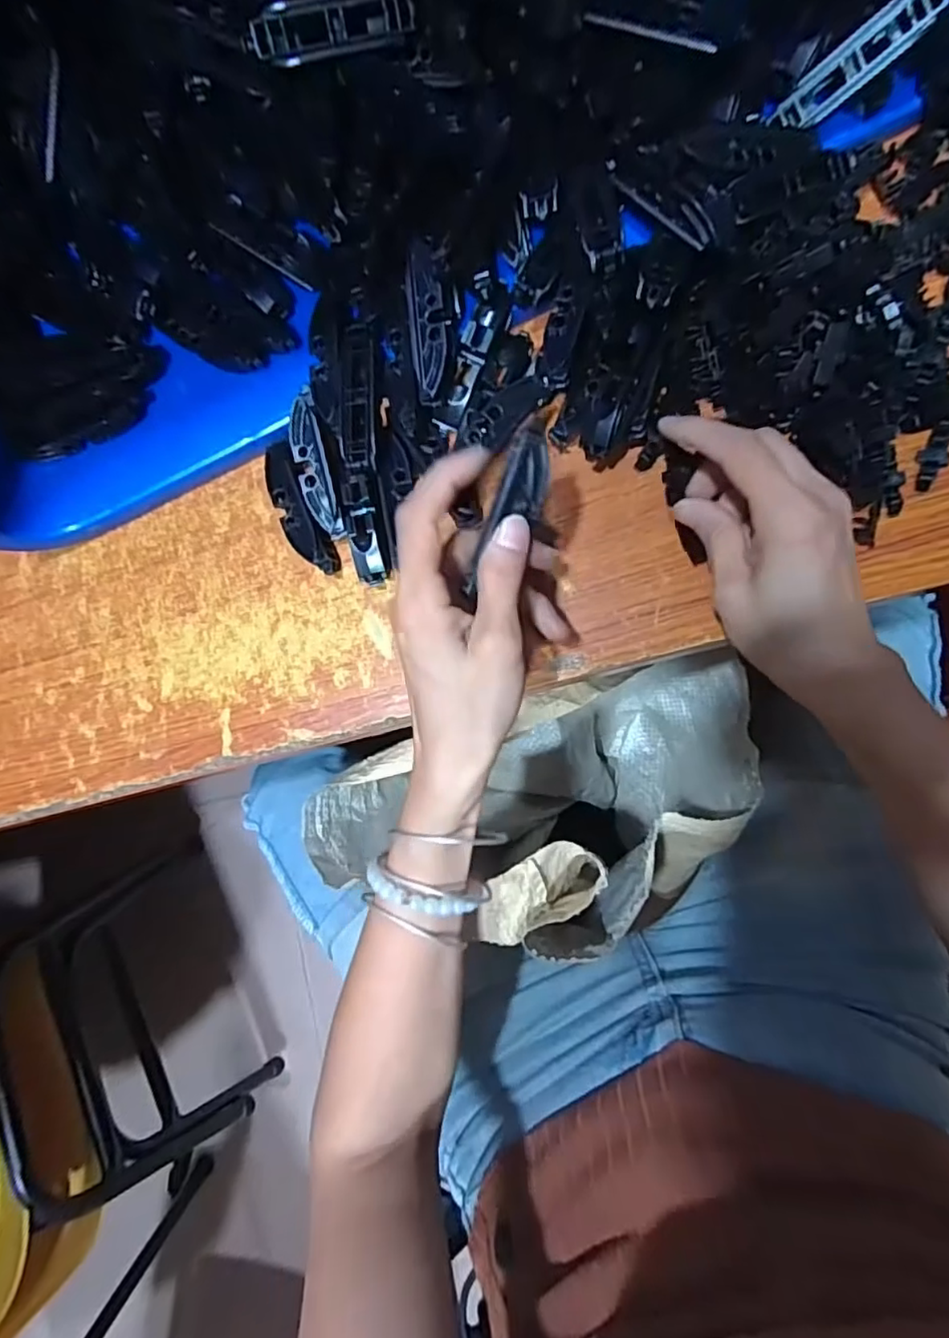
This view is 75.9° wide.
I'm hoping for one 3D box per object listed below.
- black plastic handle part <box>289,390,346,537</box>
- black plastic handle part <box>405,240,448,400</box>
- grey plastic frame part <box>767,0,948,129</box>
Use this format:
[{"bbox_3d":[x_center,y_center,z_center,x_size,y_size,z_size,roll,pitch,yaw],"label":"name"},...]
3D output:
[{"bbox_3d":[-0.087,-0.110,0.330,0.018,0.005,0.077,-12,97,7],"label":"black plastic handle part"},{"bbox_3d":[-0.024,-0.175,0.305,0.018,0.010,0.071,-2,101,8],"label":"black plastic handle part"},{"bbox_3d":[0.177,-0.282,0.283,0.070,0.012,0.018,-24,80,36],"label":"grey plastic frame part"}]

